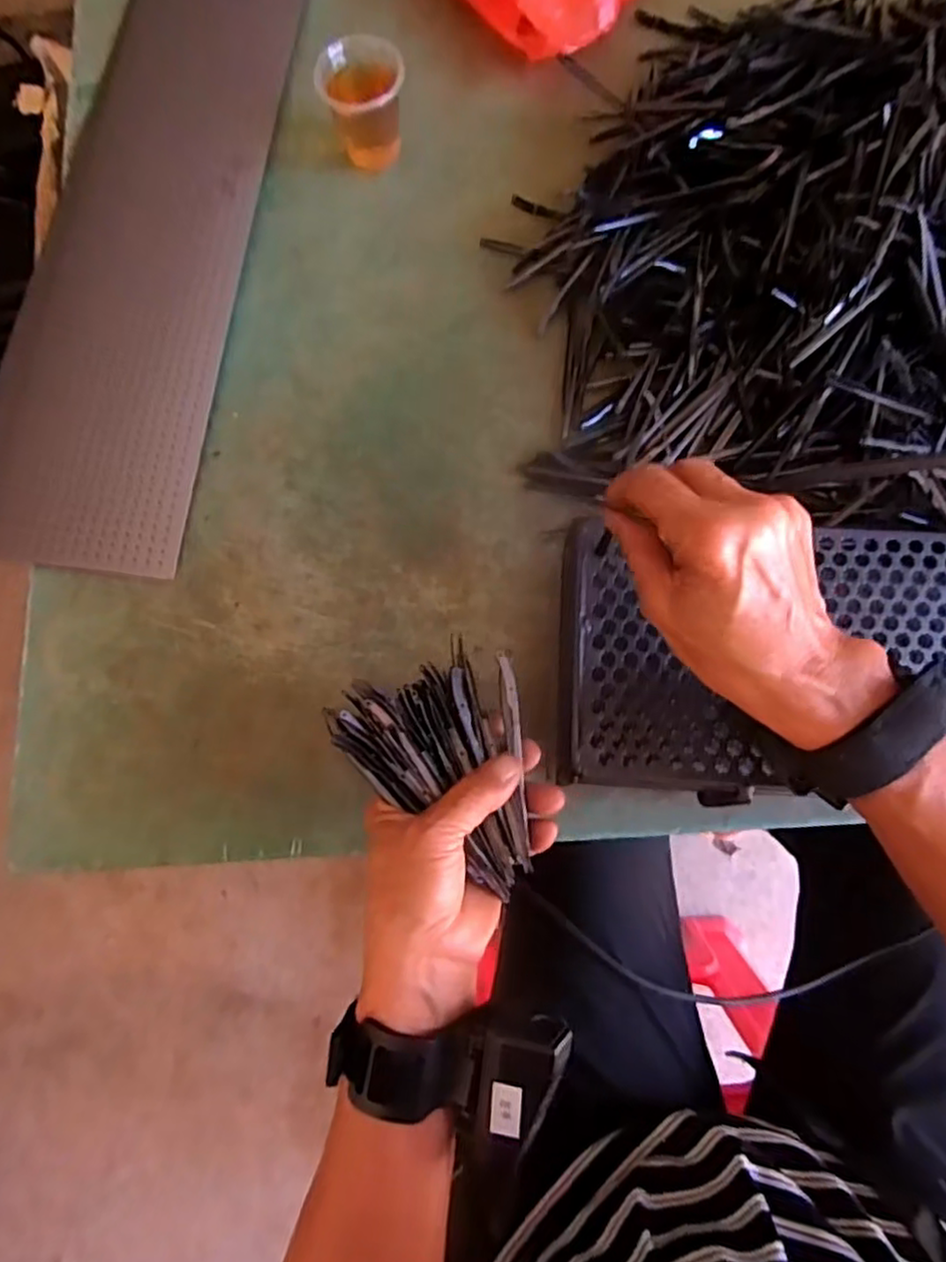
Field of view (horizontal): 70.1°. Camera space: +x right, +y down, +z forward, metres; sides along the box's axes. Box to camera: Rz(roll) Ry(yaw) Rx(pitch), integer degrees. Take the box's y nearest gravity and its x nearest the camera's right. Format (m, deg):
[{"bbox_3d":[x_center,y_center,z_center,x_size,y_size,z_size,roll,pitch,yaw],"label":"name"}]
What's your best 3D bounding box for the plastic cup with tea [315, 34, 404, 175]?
[{"bbox_3d":[-0.081,-0.401,0.514,0.051,0.065,0.054,0,78,1],"label":"plastic cup with tea"}]

